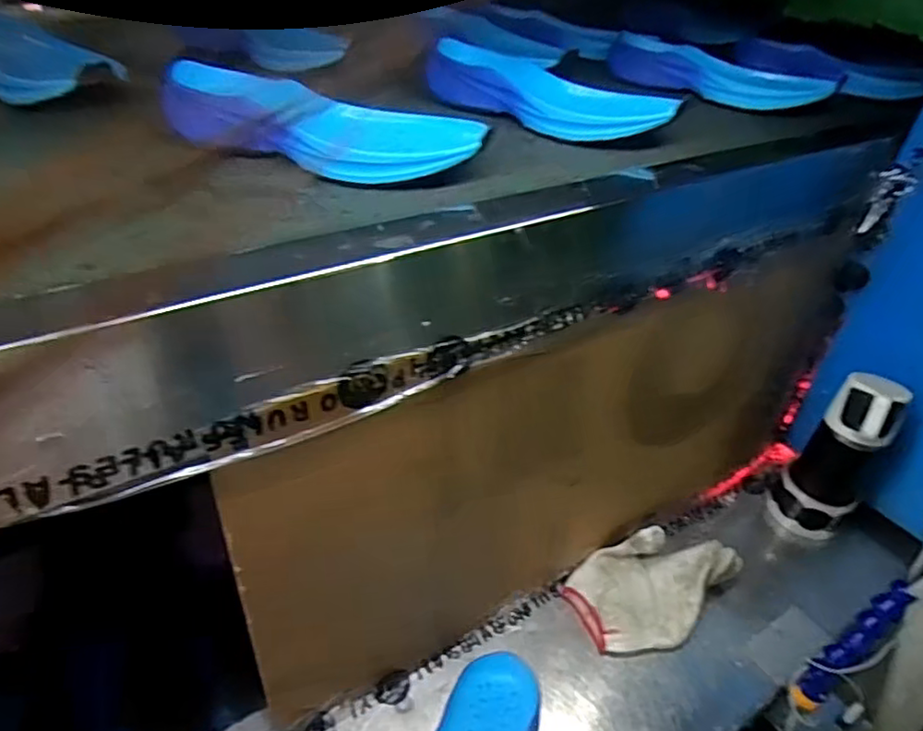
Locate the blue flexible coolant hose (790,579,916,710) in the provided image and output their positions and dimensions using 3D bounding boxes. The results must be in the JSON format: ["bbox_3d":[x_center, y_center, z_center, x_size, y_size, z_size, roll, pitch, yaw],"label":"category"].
[{"bbox_3d":[0.339,0.248,0.538,0.025,0.148,0.024,3,31,-43],"label":"blue flexible coolant hose"}]

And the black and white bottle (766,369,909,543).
[{"bbox_3d":[0.408,0.108,0.674,0.073,0.214,0.064,34,47,31],"label":"black and white bottle"}]

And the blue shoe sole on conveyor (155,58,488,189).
[{"bbox_3d":[-0.096,-0.174,0.439,0.218,0.044,0.078,18,40,15],"label":"blue shoe sole on conveyor"}]

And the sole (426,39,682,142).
[{"bbox_3d":[0.074,-0.242,0.542,0.220,0.038,0.081,27,43,25],"label":"sole"}]

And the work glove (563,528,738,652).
[{"bbox_3d":[0.198,0.220,0.629,0.168,0.059,0.107,-14,42,-22],"label":"work glove"}]

